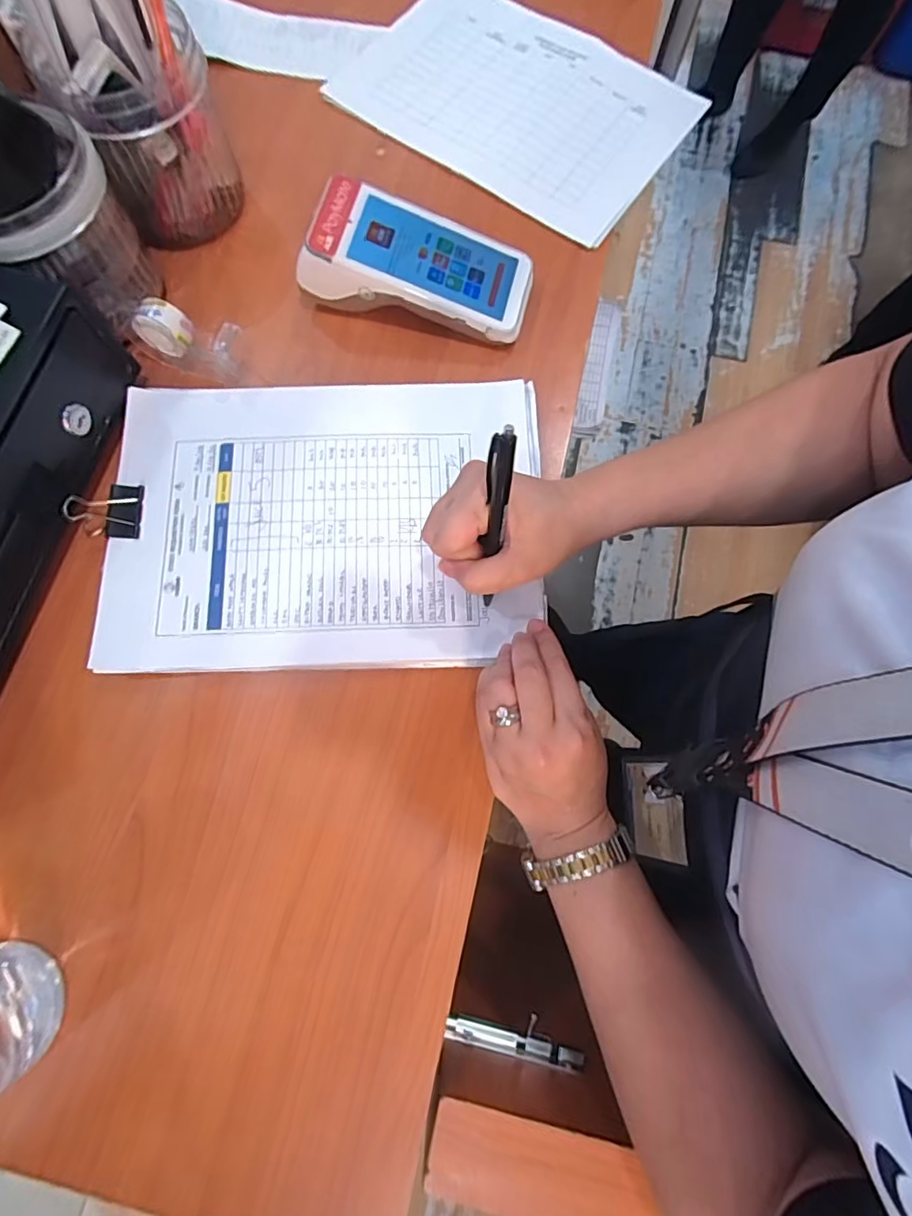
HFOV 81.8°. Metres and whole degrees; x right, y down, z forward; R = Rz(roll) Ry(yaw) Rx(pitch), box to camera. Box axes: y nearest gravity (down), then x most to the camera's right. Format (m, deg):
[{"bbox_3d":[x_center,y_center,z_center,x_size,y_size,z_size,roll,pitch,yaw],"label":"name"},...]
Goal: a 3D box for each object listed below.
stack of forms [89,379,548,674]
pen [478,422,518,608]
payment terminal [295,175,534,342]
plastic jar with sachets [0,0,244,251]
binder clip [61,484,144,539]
[{"bbox_3d":[-0.089,-0.064,0.375,0.295,0.012,0.210,-1,76,-2],"label":"stack of forms"},{"bbox_3d":[0.023,-0.049,0.306,0.012,0.127,0.009,0,51,-2],"label":"pen"},{"bbox_3d":[-0.027,-0.266,0.410,0.172,0.055,0.082,10,76,1],"label":"payment terminal"},{"bbox_3d":[-0.231,-0.369,0.378,0.107,0.155,0.099,0,76,-1],"label":"plastic jar with sachets"},{"bbox_3d":[-0.245,-0.068,0.367,0.047,0.019,0.038,-2,76,-2],"label":"binder clip"}]

